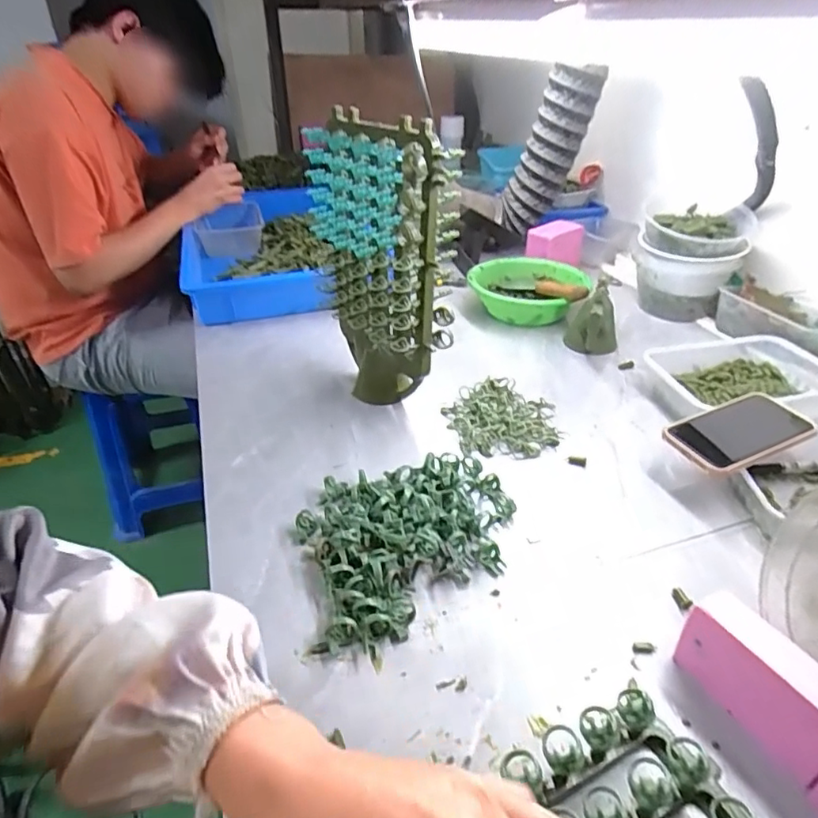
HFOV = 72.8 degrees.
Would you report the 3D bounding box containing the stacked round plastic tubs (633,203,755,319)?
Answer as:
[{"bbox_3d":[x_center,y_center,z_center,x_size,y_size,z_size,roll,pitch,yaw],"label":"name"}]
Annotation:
[{"bbox_3d":[0.466,-0.242,0.932,0.162,0.155,0.126,16,37,22],"label":"stacked round plastic tubs"}]

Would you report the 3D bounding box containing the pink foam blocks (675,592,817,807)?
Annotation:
[{"bbox_3d":[0.260,0.206,0.368,0.039,0.072,0.163,-15,37,-21],"label":"pink foam blocks"}]

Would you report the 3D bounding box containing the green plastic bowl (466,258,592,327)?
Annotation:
[{"bbox_3d":[0.200,-0.197,0.963,0.185,0.071,0.172,0,34,0],"label":"green plastic bowl"}]

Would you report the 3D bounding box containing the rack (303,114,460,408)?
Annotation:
[{"bbox_3d":[-0.034,-0.162,0.679,0.084,0.330,0.208,-20,39,-27],"label":"rack"}]

